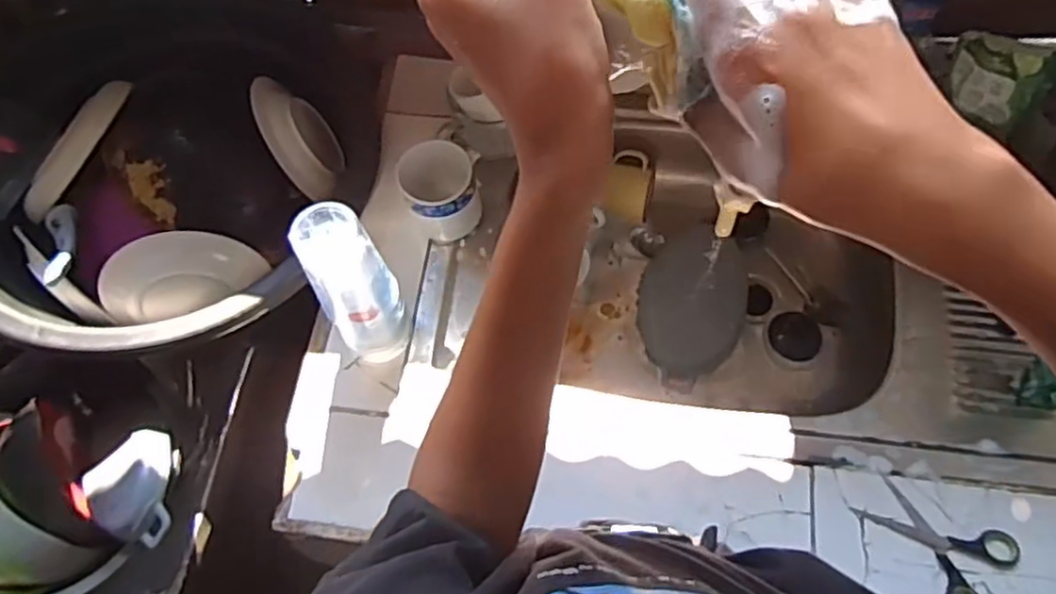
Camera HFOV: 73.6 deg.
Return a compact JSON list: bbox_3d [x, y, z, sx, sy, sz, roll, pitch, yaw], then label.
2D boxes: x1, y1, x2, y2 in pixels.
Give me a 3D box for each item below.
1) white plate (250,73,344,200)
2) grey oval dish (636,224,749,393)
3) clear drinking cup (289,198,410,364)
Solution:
[{"bbox_3d":[-0.300,-0.200,0.921,0.032,0.146,0.159,-21,74,25],"label":"white plate"},{"bbox_3d":[0.210,0.008,0.897,0.134,0.046,0.220,9,69,10],"label":"grey oval dish"},{"bbox_3d":[-0.170,-0.006,0.704,0.070,0.227,0.069,0,66,0],"label":"clear drinking cup"}]

